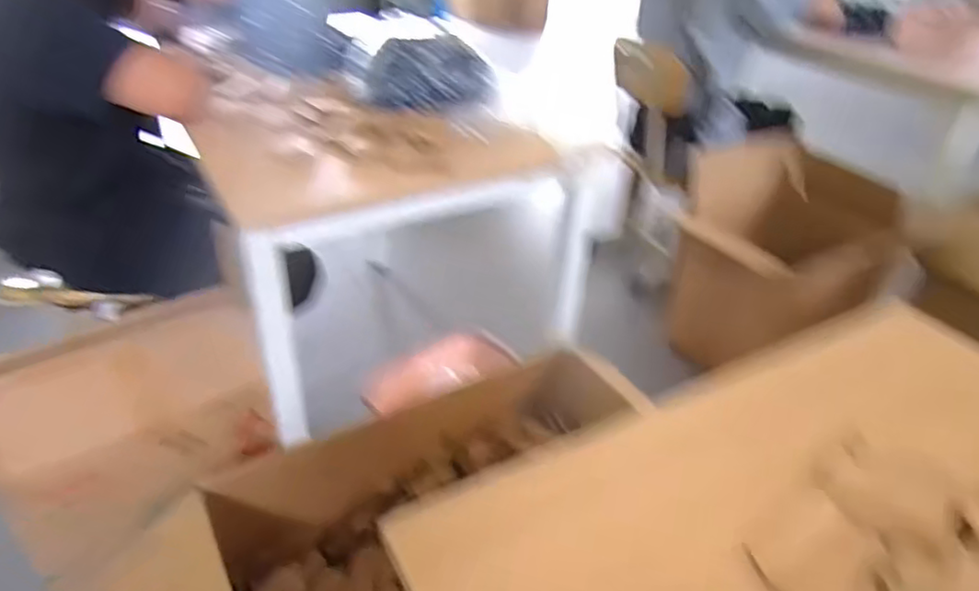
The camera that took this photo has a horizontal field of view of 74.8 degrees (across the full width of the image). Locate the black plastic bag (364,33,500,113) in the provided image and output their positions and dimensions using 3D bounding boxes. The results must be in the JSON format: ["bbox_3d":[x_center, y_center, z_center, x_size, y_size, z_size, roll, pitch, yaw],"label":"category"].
[{"bbox_3d":[-0.110,-0.387,1.118,0.234,0.098,0.094,0,36,-5],"label":"black plastic bag"}]

